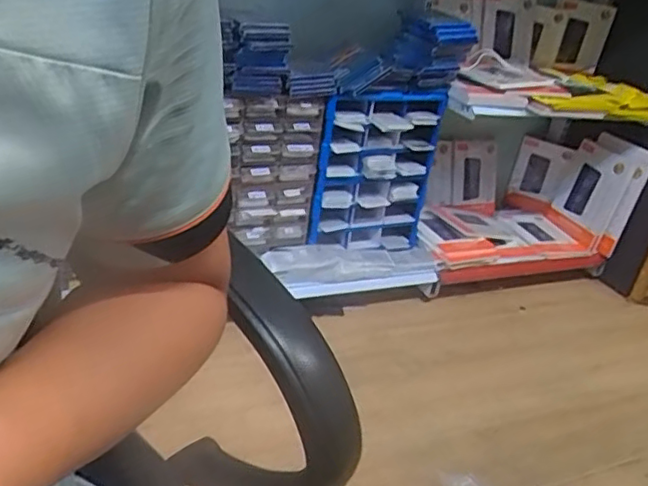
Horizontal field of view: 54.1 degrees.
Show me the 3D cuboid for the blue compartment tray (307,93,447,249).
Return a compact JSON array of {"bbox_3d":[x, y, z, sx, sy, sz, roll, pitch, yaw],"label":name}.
[{"bbox_3d":[0.141,-0.195,1.807,0.403,0.429,0.095,-6,27,-27],"label":"blue compartment tray"}]

